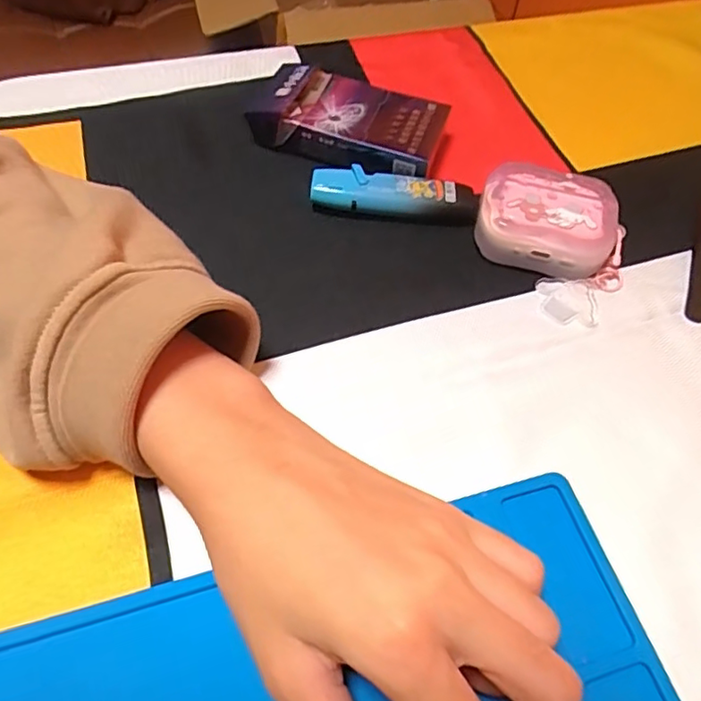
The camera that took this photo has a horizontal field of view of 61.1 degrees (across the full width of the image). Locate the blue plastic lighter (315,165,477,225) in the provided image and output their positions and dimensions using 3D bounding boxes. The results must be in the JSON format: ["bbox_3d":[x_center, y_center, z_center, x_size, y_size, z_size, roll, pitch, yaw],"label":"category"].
[{"bbox_3d":[0.022,-0.080,0.308,0.083,0.016,0.022,4,57,-1],"label":"blue plastic lighter"}]

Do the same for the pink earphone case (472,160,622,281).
[{"bbox_3d":[0.096,-0.063,0.294,0.064,0.027,0.048,14,58,6],"label":"pink earphone case"}]

